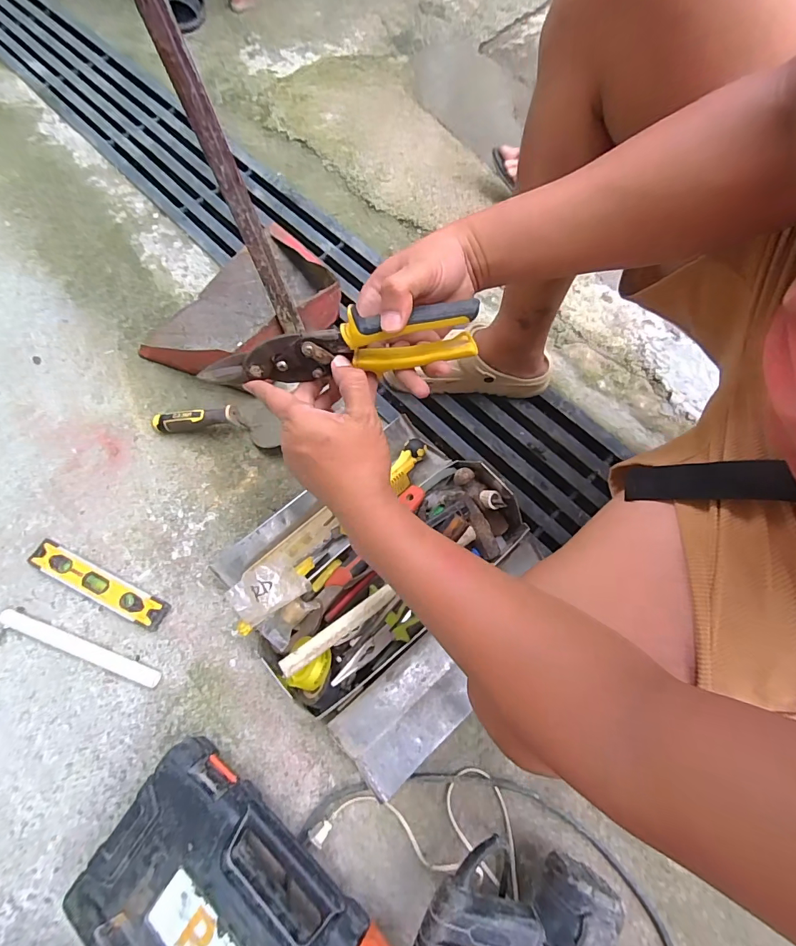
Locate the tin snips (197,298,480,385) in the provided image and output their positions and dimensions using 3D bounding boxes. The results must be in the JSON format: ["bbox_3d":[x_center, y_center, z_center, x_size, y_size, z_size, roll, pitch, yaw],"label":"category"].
[{"bbox_3d":[-0.053,-0.102,0.350,0.231,0.046,0.024,-6,69,10],"label":"tin snips"}]

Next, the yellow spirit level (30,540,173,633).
[{"bbox_3d":[-0.432,0.159,0.604,0.223,0.020,0.041,25,71,8],"label":"yellow spirit level"}]

